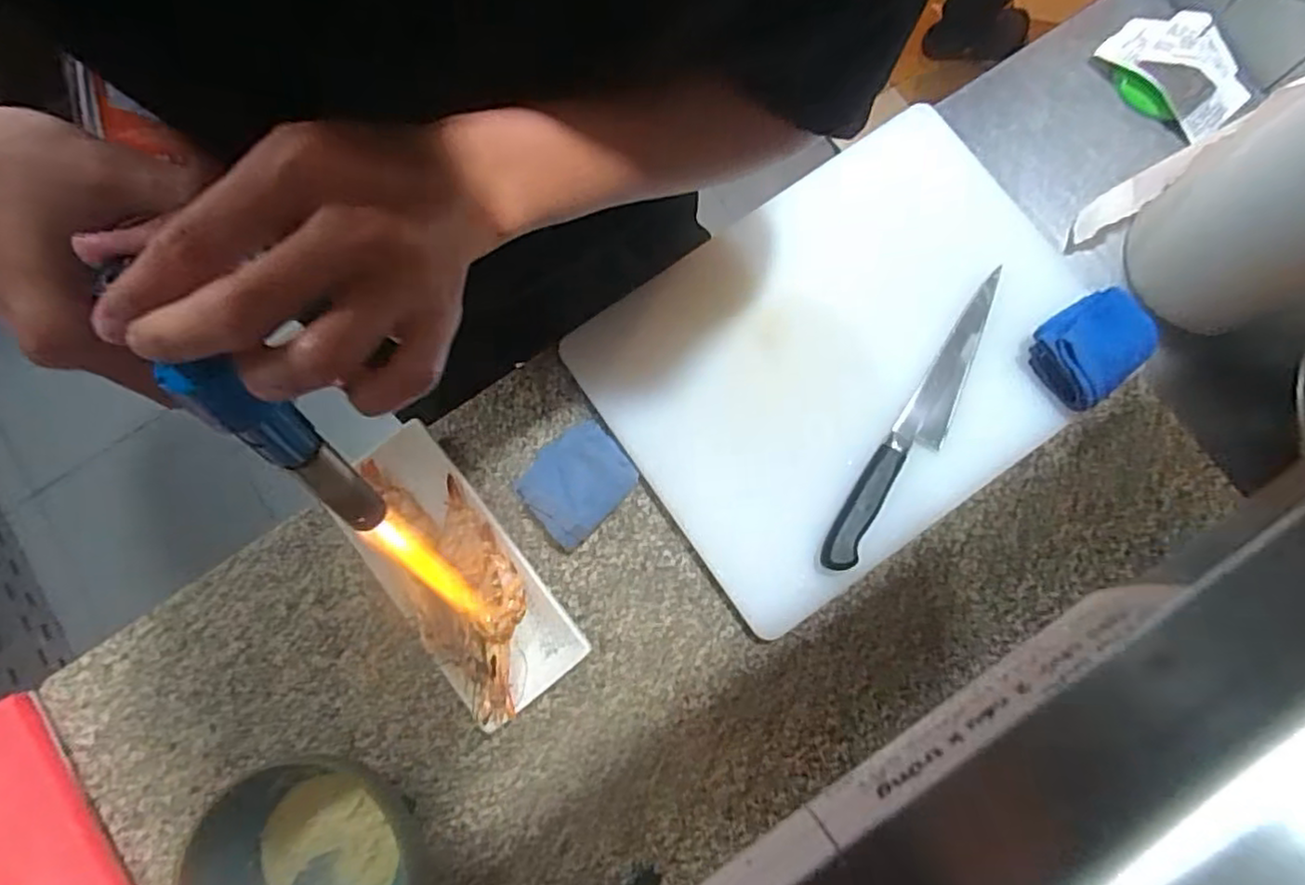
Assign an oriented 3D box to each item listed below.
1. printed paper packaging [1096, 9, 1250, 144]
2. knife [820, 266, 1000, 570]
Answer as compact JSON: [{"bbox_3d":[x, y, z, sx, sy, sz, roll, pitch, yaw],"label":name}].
[{"bbox_3d":[0.478,-0.342,0.624,0.071,0.059,0.129,-39,81,-2],"label":"printed paper packaging"},{"bbox_3d":[0.217,-0.018,0.536,0.037,0.018,0.278,35,82,7],"label":"knife"}]

